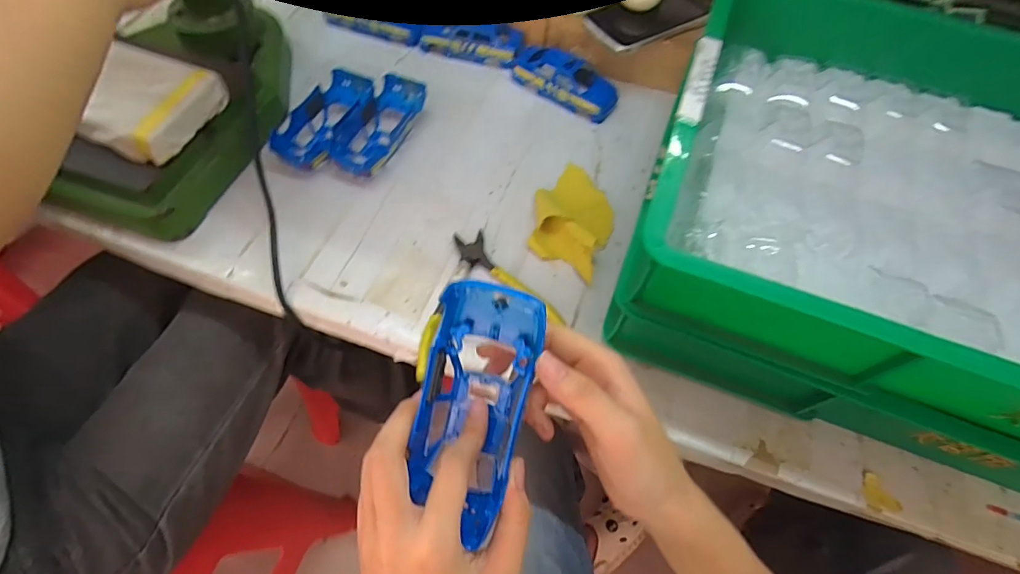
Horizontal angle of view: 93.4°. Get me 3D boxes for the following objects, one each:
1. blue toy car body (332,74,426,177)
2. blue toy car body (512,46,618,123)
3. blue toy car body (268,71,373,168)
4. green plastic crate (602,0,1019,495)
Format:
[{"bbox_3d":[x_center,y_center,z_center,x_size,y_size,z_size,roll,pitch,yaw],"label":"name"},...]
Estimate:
[{"bbox_3d":[-0.137,-0.167,0.507,0.057,0.036,0.126,22,61,9],"label":"blue toy car body"},{"bbox_3d":[0.063,-0.243,0.565,0.132,0.038,0.051,36,64,16],"label":"blue toy car body"},{"bbox_3d":[-0.195,-0.176,0.511,0.069,0.035,0.137,19,60,7],"label":"blue toy car body"},{"bbox_3d":[0.392,-0.036,0.398,0.548,0.155,0.375,18,60,7],"label":"green plastic crate"}]

